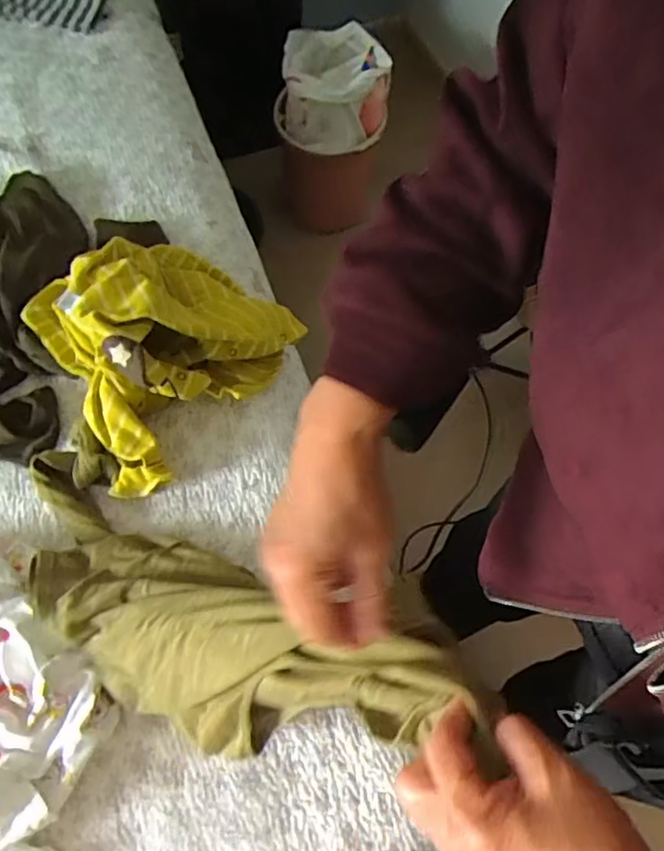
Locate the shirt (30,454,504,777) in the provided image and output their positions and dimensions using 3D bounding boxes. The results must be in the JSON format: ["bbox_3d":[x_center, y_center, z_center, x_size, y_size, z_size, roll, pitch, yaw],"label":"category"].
[{"bbox_3d":[-0.107,0.175,0.506,0.503,0.141,0.185,6,64,39],"label":"shirt"}]

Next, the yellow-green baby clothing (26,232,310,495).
[{"bbox_3d":[-0.182,-0.110,0.672,0.273,0.130,0.277,-33,71,-15],"label":"yellow-green baby clothing"}]

